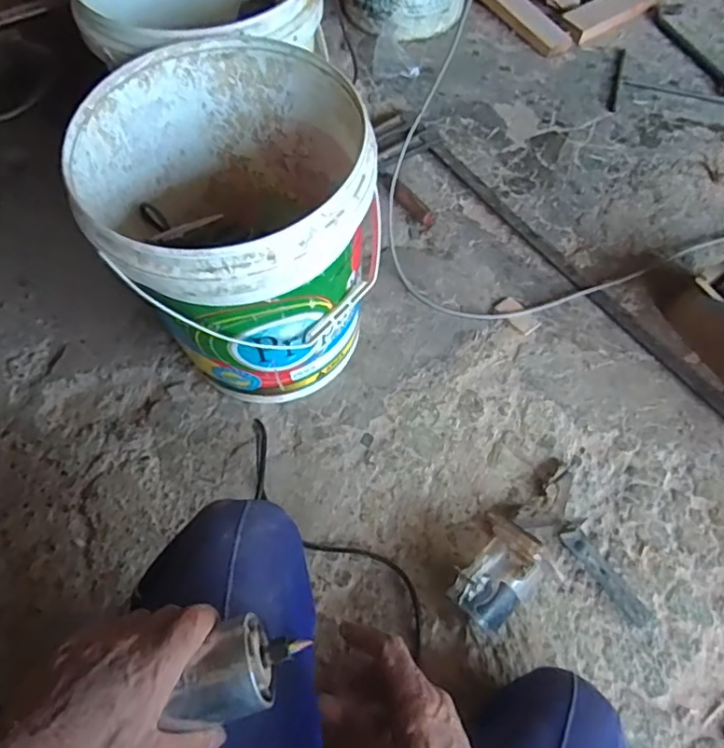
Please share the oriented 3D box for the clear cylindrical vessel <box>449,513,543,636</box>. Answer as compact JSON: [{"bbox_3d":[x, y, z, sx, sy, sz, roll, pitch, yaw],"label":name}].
[{"bbox_3d":[0.163,0.243,0.690,0.077,0.091,0.115,30,67,14],"label":"clear cylindrical vessel"}]

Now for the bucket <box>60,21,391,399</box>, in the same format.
[{"bbox_3d":[-0.146,-0.167,0.726,0.301,0.324,0.309,0,63,0],"label":"bucket"}]

